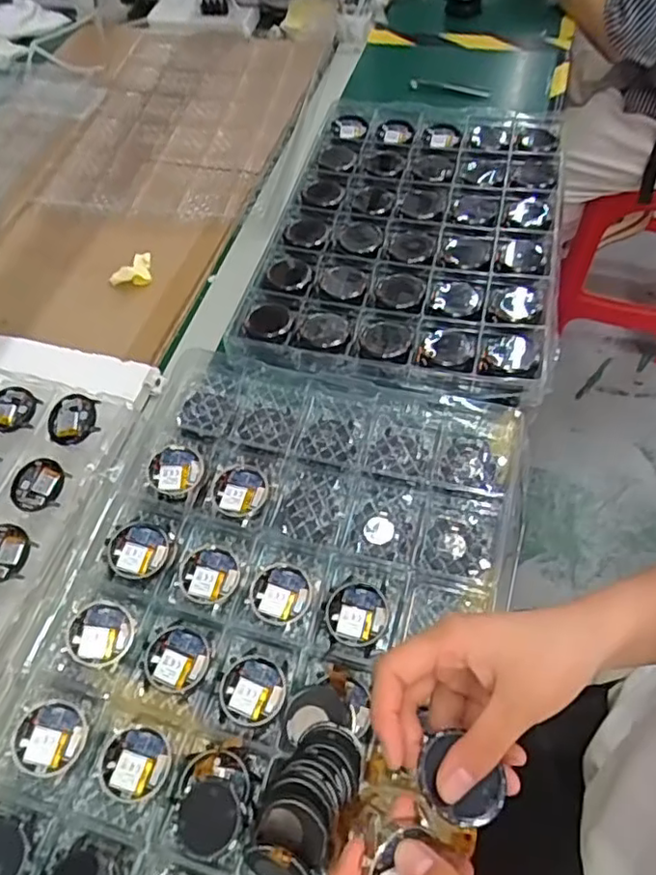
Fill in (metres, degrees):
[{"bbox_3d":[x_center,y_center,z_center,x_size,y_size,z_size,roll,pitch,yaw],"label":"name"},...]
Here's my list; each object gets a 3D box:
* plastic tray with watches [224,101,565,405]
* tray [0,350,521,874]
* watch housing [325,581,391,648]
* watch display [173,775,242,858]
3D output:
[{"bbox_3d":[0.095,-0.232,0.688,0.295,0.021,0.434,9,58,11],"label":"plastic tray with watches"},{"bbox_3d":[-0.048,0.131,0.437,0.297,0.028,0.447,12,58,13],"label":"tray"},{"bbox_3d":[0.021,0.125,0.447,0.043,0.007,0.042,-2,56,4],"label":"watch housing"},{"bbox_3d":[-0.073,0.228,0.380,0.040,0.010,0.039,-2,56,4],"label":"watch display"}]

